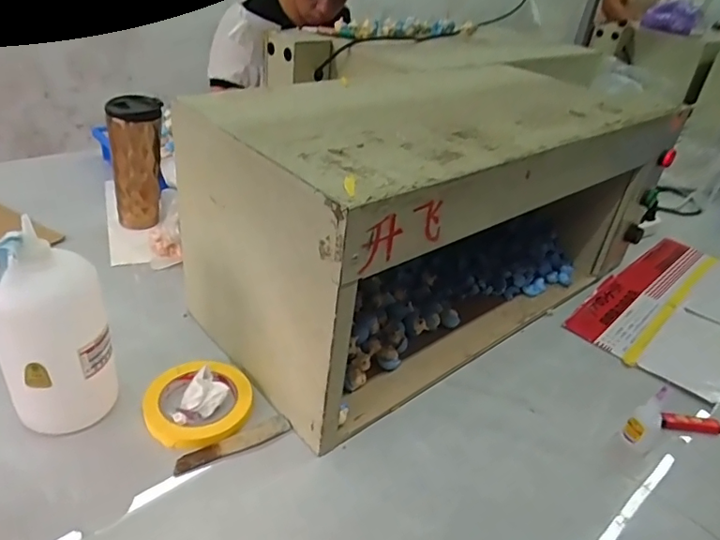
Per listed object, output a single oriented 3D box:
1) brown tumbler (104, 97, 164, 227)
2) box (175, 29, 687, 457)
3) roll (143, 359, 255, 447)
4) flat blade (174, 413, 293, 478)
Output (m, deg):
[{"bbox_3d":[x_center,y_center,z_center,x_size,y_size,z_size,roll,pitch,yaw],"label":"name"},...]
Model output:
[{"bbox_3d":[-0.339,-0.159,0.820,0.077,0.191,0.067,-8,37,-22],"label":"brown tumbler"},{"bbox_3d":[0.091,-0.099,0.738,0.605,0.282,0.347,-22,44,-37],"label":"box"},{"bbox_3d":[-0.171,0.142,0.570,0.111,0.014,0.111,5,34,-3],"label":"roll"},{"bbox_3d":[-0.125,0.173,0.536,0.119,0.004,0.024,-15,40,-30],"label":"flat blade"}]

